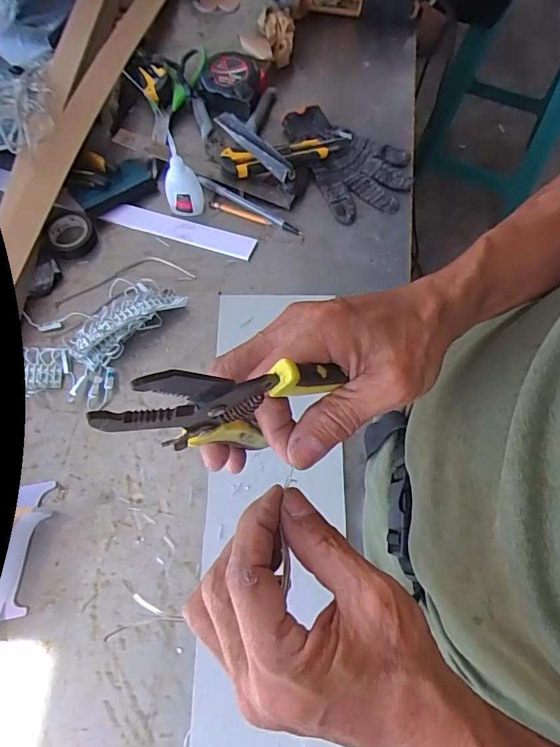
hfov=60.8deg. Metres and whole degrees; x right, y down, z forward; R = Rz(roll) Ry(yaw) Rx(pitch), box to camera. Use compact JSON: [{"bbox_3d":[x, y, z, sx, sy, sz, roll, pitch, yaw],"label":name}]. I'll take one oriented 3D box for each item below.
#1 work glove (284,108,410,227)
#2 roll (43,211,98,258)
[{"bbox_3d":[0.098,-0.293,0.643,0.128,0.024,0.186,-24,70,-10],"label":"work glove"},{"bbox_3d":[-0.262,-0.173,0.595,0.057,0.019,0.058,0,68,0],"label":"roll"}]

